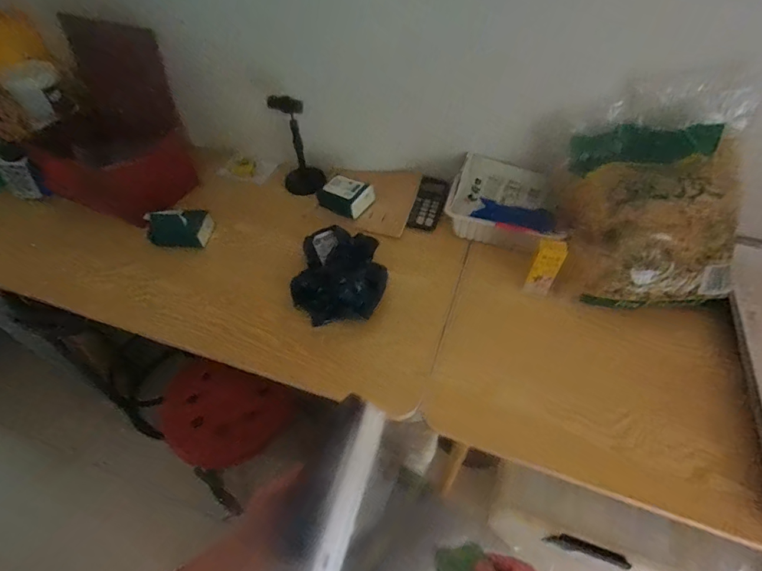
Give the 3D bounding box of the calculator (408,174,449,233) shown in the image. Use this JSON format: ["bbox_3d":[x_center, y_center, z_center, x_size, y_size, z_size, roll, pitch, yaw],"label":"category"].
[{"bbox_3d":[0.118,-0.200,0.954,0.070,0.016,0.157,14,66,12],"label":"calculator"}]

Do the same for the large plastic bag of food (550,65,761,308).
[{"bbox_3d":[0.509,-0.155,0.726,0.321,0.307,0.295,7,51,7],"label":"large plastic bag of food"}]

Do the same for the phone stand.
[{"bbox_3d":[-0.199,-0.338,0.946,0.104,0.221,0.098,-12,51,-8],"label":"phone stand"}]

